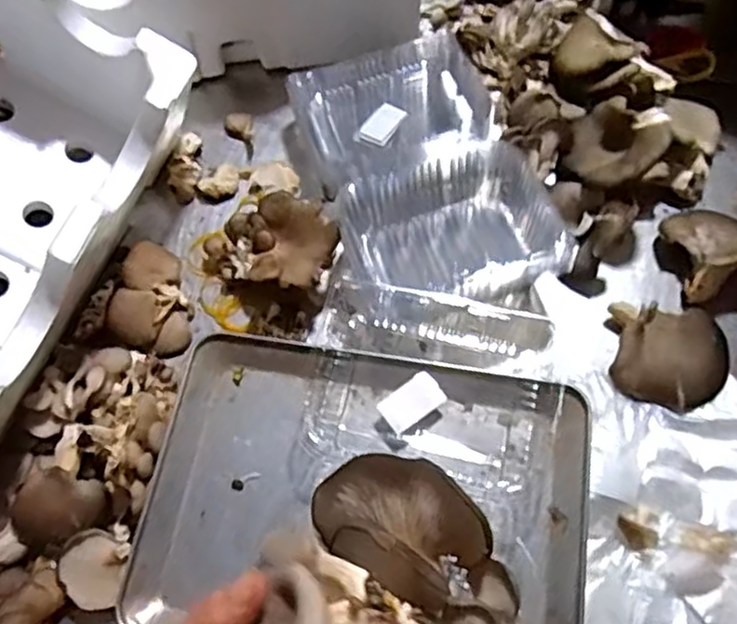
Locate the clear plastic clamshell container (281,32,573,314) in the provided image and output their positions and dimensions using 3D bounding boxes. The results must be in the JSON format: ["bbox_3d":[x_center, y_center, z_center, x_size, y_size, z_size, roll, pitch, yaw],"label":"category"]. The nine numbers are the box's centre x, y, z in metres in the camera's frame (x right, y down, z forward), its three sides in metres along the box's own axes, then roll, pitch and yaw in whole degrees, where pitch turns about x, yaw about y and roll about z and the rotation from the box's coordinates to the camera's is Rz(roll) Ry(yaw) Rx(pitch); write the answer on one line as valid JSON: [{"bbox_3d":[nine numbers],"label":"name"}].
[{"bbox_3d":[0.049,-0.145,0.710,0.187,0.067,0.315,-18,67,-6],"label":"clear plastic clamshell container"}]

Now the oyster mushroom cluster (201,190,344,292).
[{"bbox_3d":[-0.099,-0.064,0.696,0.140,0.073,0.099,21,69,11],"label":"oyster mushroom cluster"}]

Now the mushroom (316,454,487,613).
[{"bbox_3d":[0.020,0.141,0.464,0.117,0.062,0.074,29,70,14],"label":"mushroom"}]

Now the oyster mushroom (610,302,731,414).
[{"bbox_3d":[0.285,0.039,0.649,0.110,0.031,0.099,8,67,5],"label":"oyster mushroom"}]

